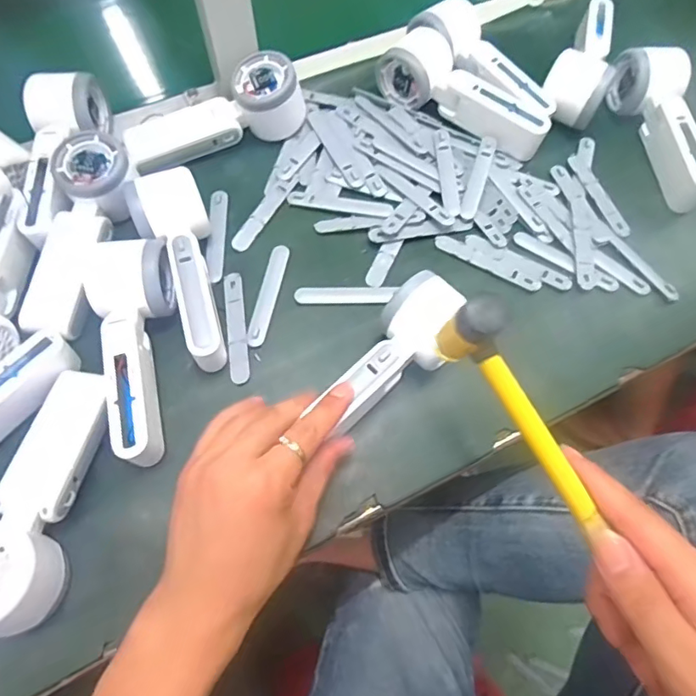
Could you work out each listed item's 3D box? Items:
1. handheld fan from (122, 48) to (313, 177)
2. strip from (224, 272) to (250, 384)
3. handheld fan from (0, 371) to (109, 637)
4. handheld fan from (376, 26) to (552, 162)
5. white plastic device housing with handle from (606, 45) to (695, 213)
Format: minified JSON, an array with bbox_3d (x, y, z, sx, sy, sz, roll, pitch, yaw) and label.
[{"bbox_3d":[-0.121,-0.214,0.472,0.162,0.059,0.053,-23,67,-12],"label":"handheld fan"},{"bbox_3d":[-0.088,-0.017,0.415,0.015,0.006,0.094,-7,65,-5],"label":"strip"},{"bbox_3d":[-0.198,0.087,0.330,0.059,0.037,0.163,7,65,2],"label":"handheld fan"},{"bbox_3d":[0.110,-0.241,0.491,0.169,0.048,0.055,32,68,13],"label":"handheld fan"},{"bbox_3d":[0.304,-0.209,0.487,0.044,0.062,0.161,-14,66,-8],"label":"white plastic device housing with handle"}]

